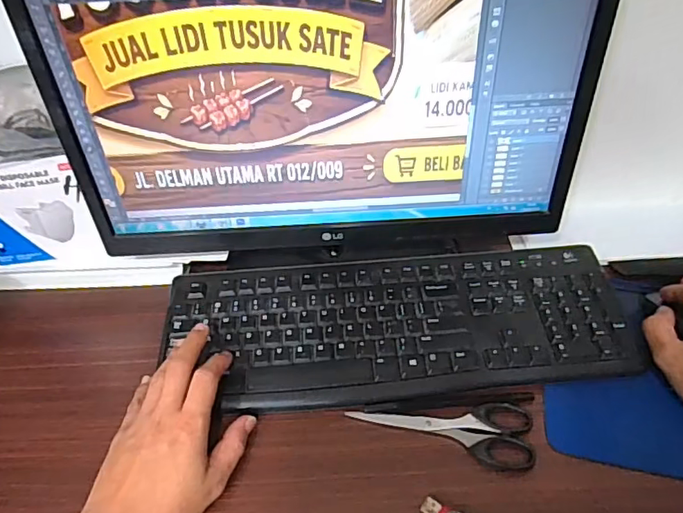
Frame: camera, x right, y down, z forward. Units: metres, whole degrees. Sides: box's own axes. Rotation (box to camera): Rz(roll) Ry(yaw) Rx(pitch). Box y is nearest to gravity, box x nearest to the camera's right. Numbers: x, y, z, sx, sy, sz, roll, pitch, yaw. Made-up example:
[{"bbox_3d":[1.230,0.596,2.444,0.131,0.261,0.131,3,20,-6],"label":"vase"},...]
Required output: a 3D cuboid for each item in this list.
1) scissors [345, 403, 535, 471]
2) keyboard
[{"bbox_3d":[0.082,0.143,0.435,0.149,0.006,0.054,4,43,7],"label":"scissors"},{"bbox_3d":[0.052,0.063,0.504,0.431,0.030,0.154,-3,43,1],"label":"keyboard"}]

